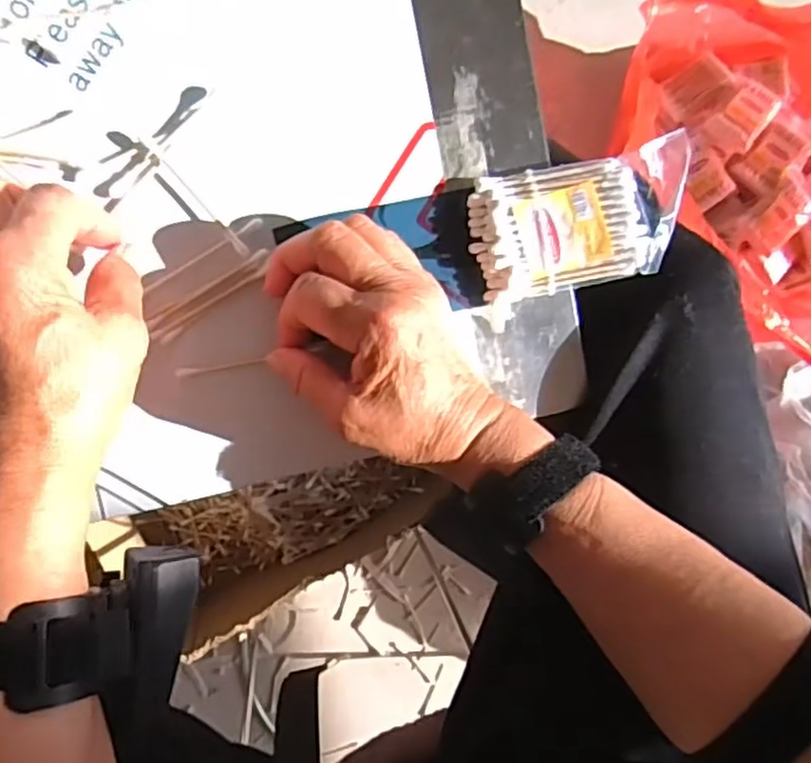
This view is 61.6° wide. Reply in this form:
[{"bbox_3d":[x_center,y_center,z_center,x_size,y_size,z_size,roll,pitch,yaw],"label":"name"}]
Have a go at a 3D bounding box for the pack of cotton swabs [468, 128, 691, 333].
[{"bbox_3d":[0.092,-0.081,0.350,0.115,0.022,0.068,-19,97,-7],"label":"pack of cotton swabs"}]

